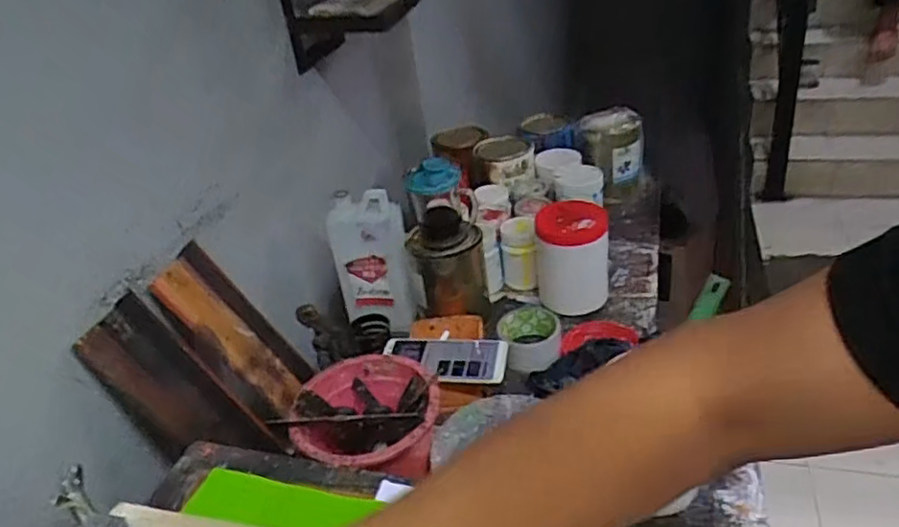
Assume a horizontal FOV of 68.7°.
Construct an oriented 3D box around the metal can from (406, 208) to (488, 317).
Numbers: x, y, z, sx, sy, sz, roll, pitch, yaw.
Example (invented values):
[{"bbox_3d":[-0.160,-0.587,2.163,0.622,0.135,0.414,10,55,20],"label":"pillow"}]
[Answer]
[{"bbox_3d":[-0.002,0.005,0.954,0.101,0.172,0.090,2,34,16],"label":"metal can"}]

